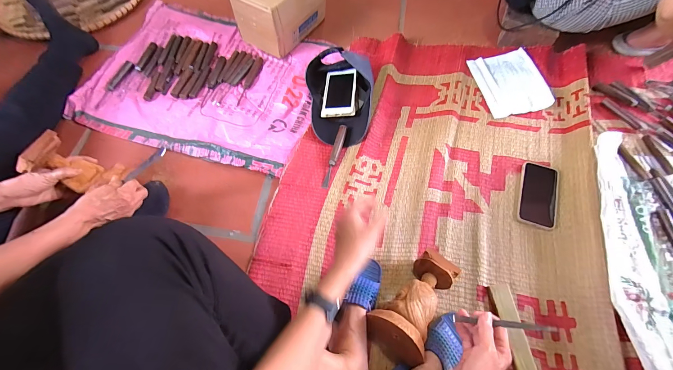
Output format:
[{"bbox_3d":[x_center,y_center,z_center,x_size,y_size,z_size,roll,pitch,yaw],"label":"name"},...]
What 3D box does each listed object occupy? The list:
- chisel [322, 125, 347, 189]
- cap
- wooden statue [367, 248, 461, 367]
[{"bbox_3d":[-0.003,-0.073,0.715,0.022,0.022,0.171,13,67,7],"label":"chisel"},{"bbox_3d":[0.014,-0.232,0.753,0.173,0.081,0.264,-8,66,-2],"label":"cap"},{"bbox_3d":[0.148,0.212,0.533,0.091,0.102,0.182,36,65,16],"label":"wooden statue"}]

